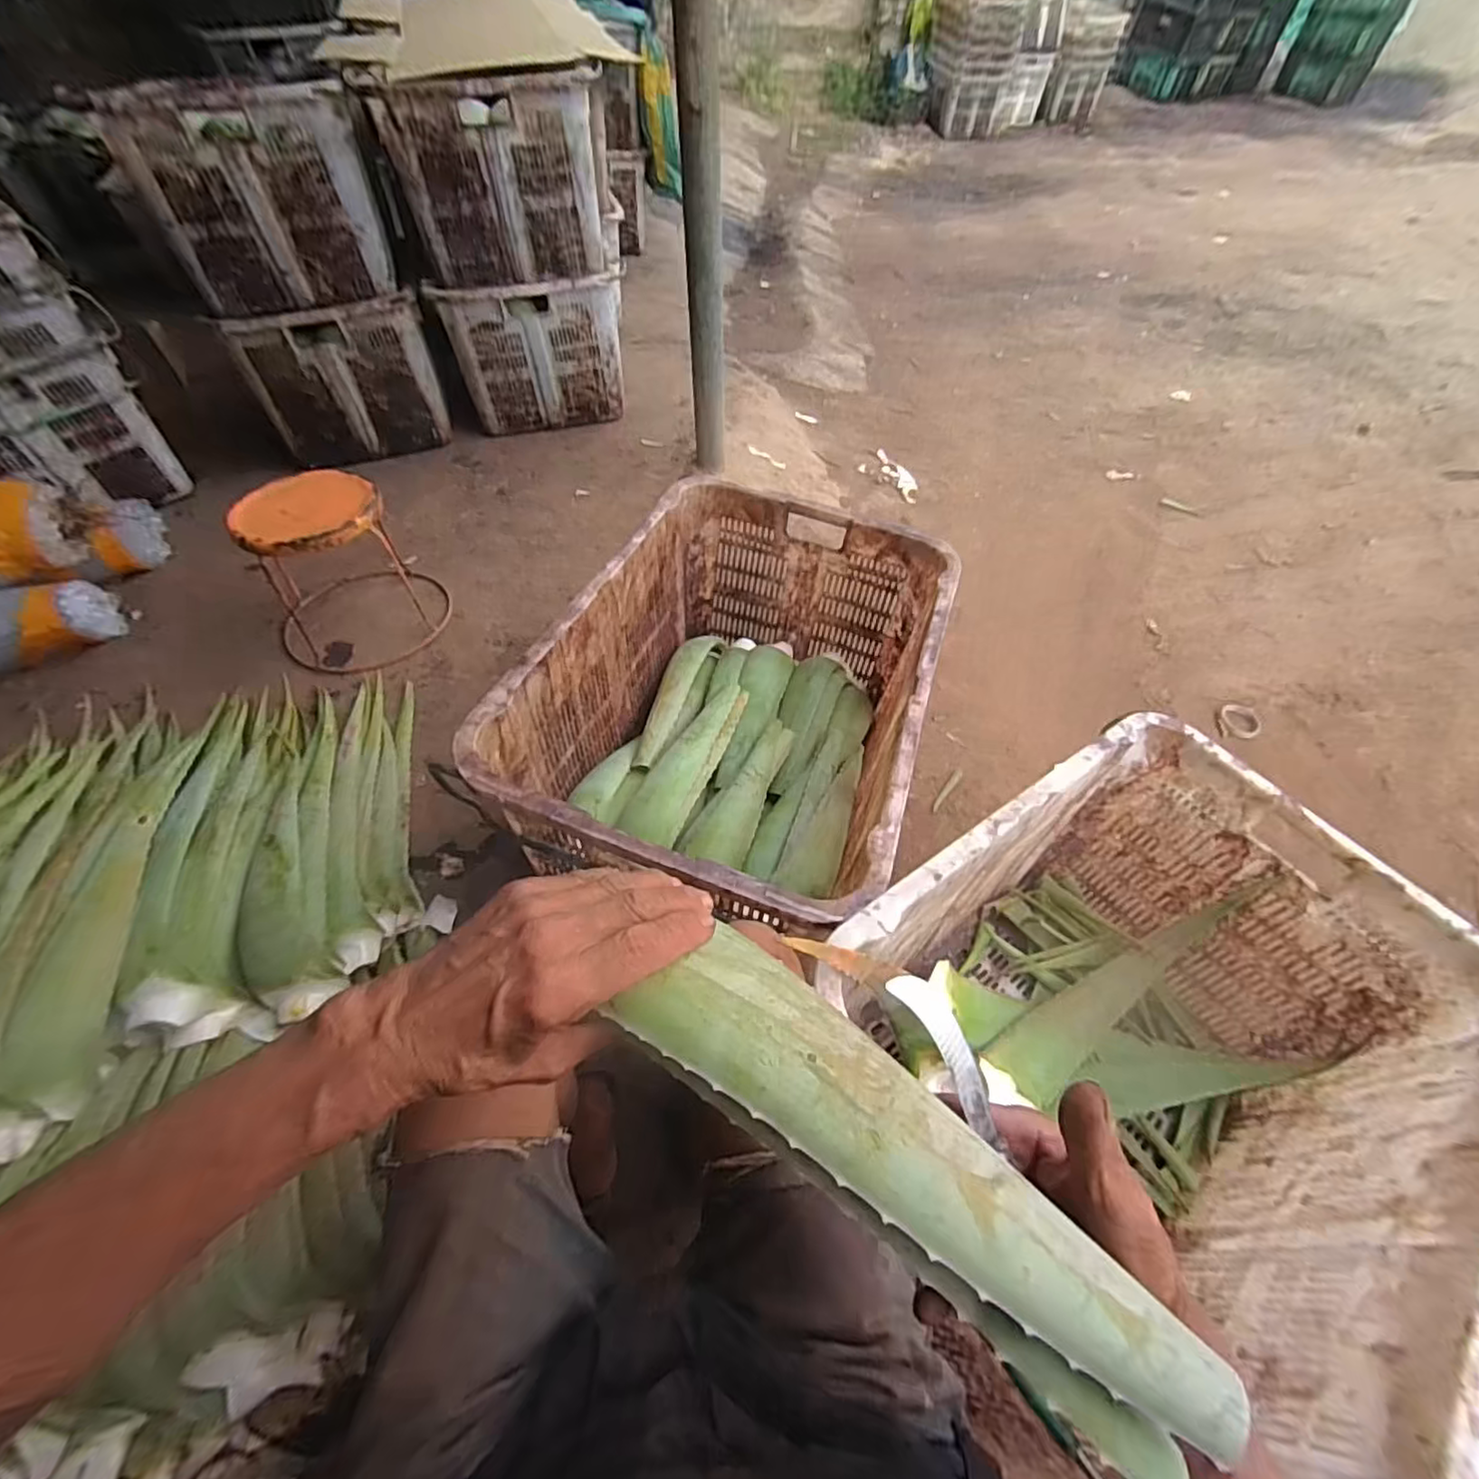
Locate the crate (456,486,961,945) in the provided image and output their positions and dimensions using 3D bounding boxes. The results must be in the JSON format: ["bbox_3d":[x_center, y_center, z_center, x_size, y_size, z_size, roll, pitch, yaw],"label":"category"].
[{"bbox_3d":[0.018,-0.052,0.905,0.462,0.378,0.642,16,58,12],"label":"crate"}]

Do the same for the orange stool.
[{"bbox_3d":[-0.728,-0.311,1.123,0.290,0.261,0.284,-34,61,-20],"label":"orange stool"}]

